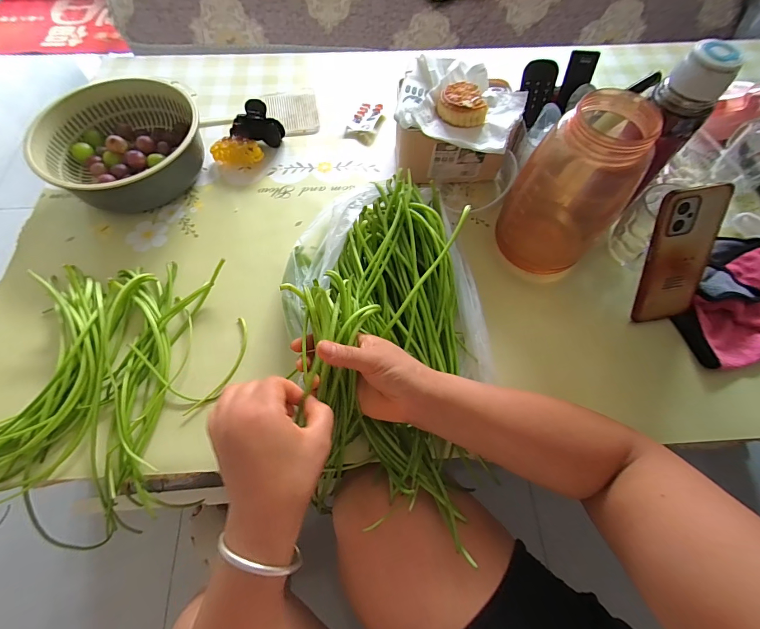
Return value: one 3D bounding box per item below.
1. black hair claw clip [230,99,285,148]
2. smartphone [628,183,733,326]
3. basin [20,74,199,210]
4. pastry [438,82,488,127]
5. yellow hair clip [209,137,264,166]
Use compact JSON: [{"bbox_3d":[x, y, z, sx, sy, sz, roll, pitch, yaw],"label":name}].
[{"bbox_3d":[-0.199,-0.303,0.567,0.081,0.052,0.054,-15,66,-7],"label":"black hair claw clip"},{"bbox_3d":[0.349,-0.066,0.406,0.075,0.163,0.015,-13,33,0],"label":"smartphone"},{"bbox_3d":[-0.373,-0.251,0.524,0.215,0.082,0.175,-25,67,-11],"label":"basin"},{"bbox_3d":[0.109,-0.279,0.460,0.061,0.022,0.067,8,65,3],"label":"pastry"},{"bbox_3d":[-0.225,-0.258,0.557,0.077,0.033,0.032,-2,65,-1],"label":"yellow hair clip"}]

